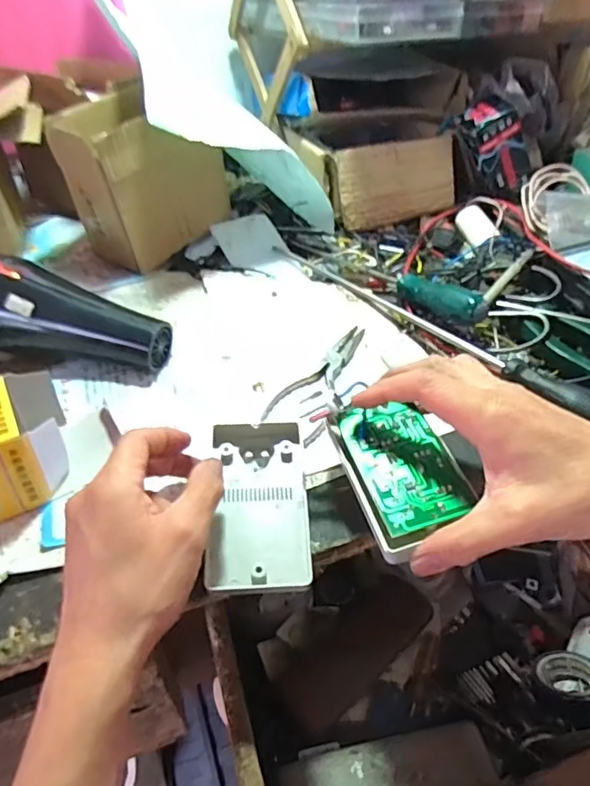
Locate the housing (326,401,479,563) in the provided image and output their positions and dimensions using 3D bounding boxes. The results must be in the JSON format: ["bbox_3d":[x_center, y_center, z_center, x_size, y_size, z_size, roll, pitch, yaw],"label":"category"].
[{"bbox_3d":[0.066,0.046,0.344,0.064,0.017,0.099,-14,44,-11],"label":"housing"}]

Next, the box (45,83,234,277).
[{"bbox_3d":[-0.163,-0.228,0.607,0.101,0.143,0.151,24,46,26],"label":"box"}]

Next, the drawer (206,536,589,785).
[{"bbox_3d":[0.135,0.202,0.434,0.371,0.111,0.256,-11,42,-12],"label":"drawer"}]

